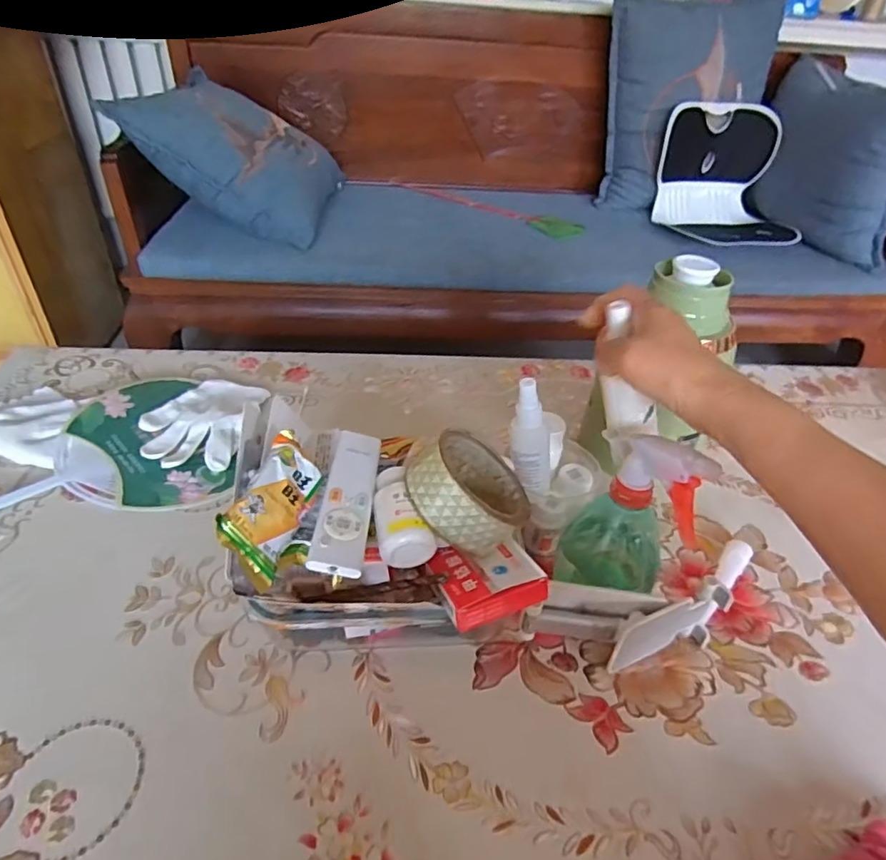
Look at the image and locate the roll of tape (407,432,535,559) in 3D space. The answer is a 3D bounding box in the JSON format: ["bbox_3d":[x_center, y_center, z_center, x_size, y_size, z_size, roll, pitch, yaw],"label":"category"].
[{"bbox_3d":[0.019,0.046,0.423,0.088,0.046,0.088,37,22,-17],"label":"roll of tape"}]

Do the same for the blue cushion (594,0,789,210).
[{"bbox_3d":[0.676,-0.909,1.604,0.467,0.500,0.143,1,39,-4],"label":"blue cushion"}]

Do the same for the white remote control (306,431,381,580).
[{"bbox_3d":[-0.069,0.047,0.416,0.034,0.014,0.143,3,39,-1],"label":"white remote control"}]

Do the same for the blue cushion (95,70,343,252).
[{"bbox_3d":[-0.489,-0.716,1.414,0.477,0.152,0.488,33,43,-23],"label":"blue cushion"}]

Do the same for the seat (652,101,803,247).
[{"bbox_3d":[0.785,-0.682,1.558,0.329,0.333,0.288,3,39,-1],"label":"seat"}]

